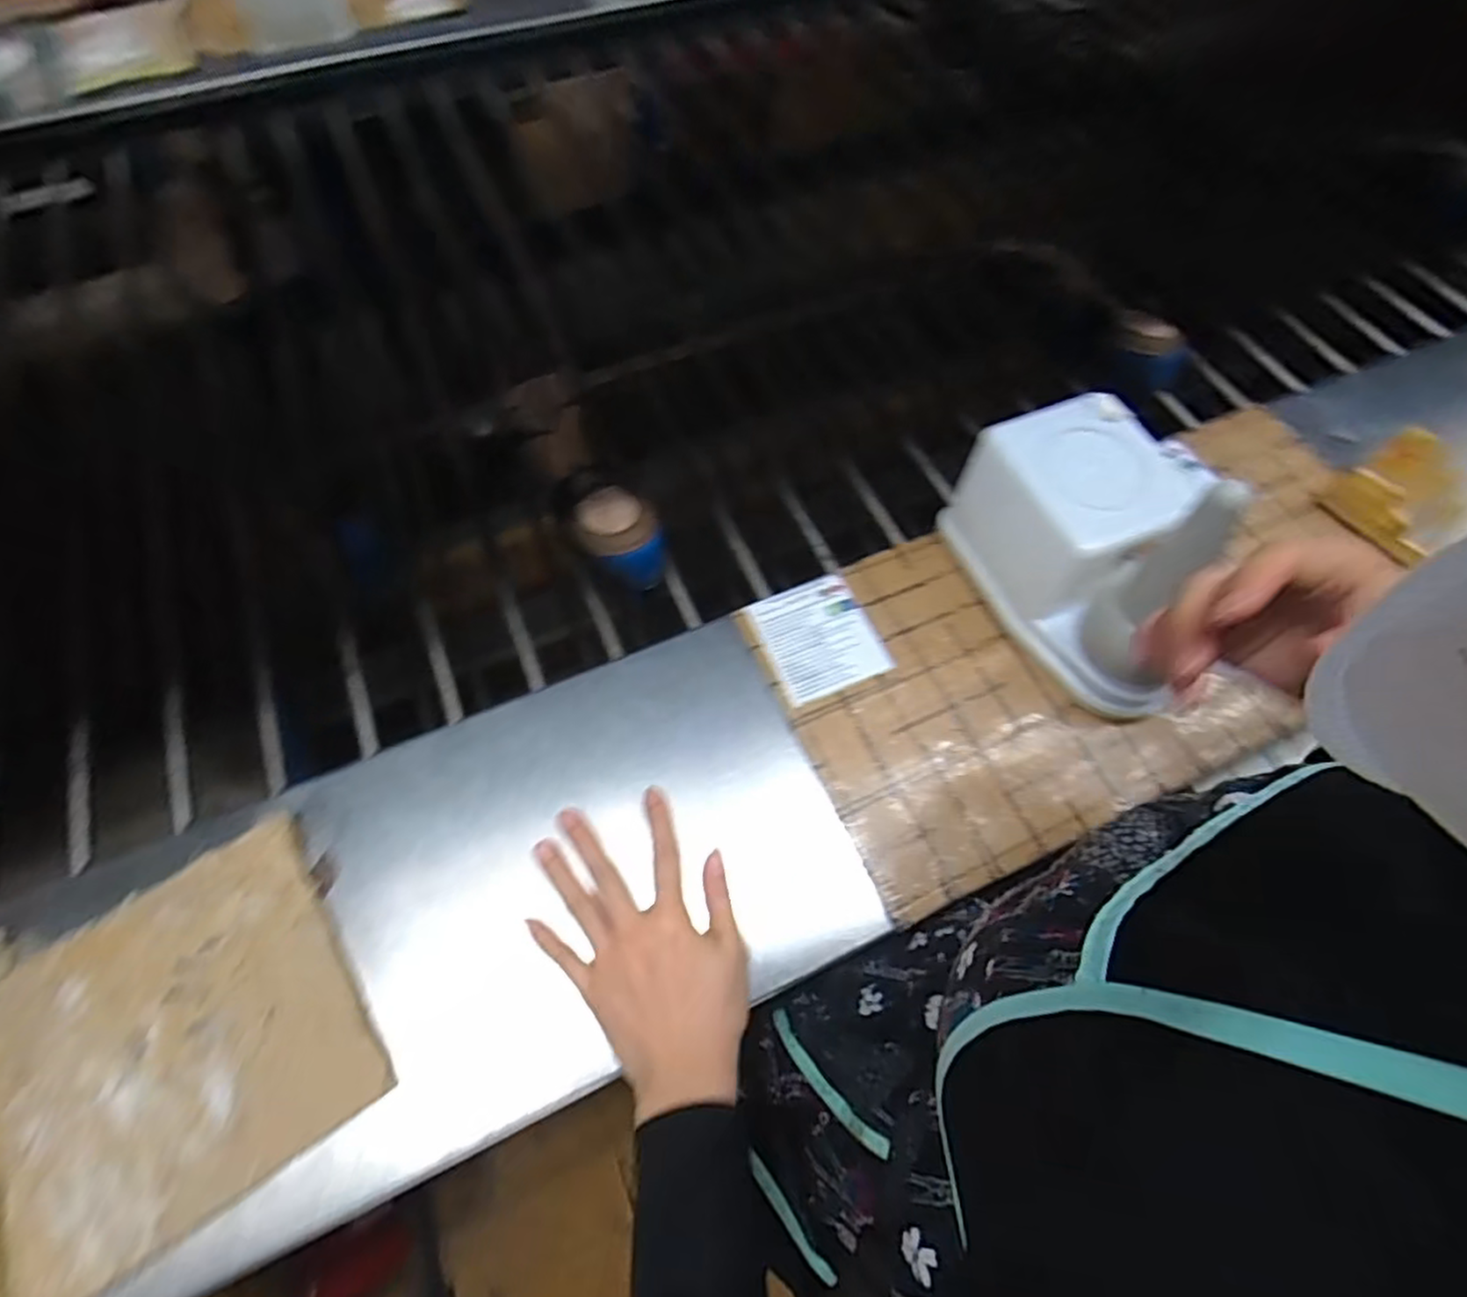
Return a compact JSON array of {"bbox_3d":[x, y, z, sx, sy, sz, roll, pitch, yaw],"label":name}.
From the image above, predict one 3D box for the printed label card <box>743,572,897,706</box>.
[{"bbox_3d":[0.059,-0.009,0.480,0.076,0.004,0.085,-22,65,-11],"label":"printed label card"}]

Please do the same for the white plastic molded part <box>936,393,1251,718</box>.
[{"bbox_3d":[0.237,-0.067,0.437,0.112,0.116,0.183,-32,68,-15],"label":"white plastic molded part"}]

